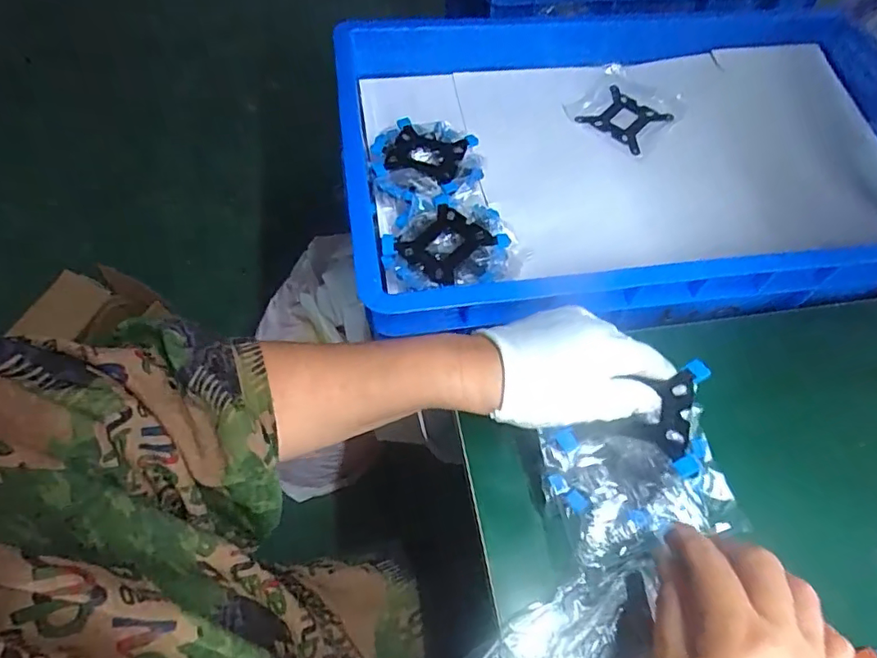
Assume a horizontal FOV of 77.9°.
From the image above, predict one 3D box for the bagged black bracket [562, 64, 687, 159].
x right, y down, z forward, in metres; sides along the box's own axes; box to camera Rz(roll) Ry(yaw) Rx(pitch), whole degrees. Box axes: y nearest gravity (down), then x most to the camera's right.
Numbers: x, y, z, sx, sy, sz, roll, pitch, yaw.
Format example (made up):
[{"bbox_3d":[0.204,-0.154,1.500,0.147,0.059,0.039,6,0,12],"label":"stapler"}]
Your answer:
[{"bbox_3d":[0.225,-0.263,0.655,0.115,0.020,0.112,36,64,18],"label":"bagged black bracket"}]

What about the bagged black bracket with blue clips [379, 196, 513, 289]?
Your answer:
[{"bbox_3d":[0.005,-0.075,0.510,0.113,0.033,0.097,-4,59,-5],"label":"bagged black bracket with blue clips"}]

